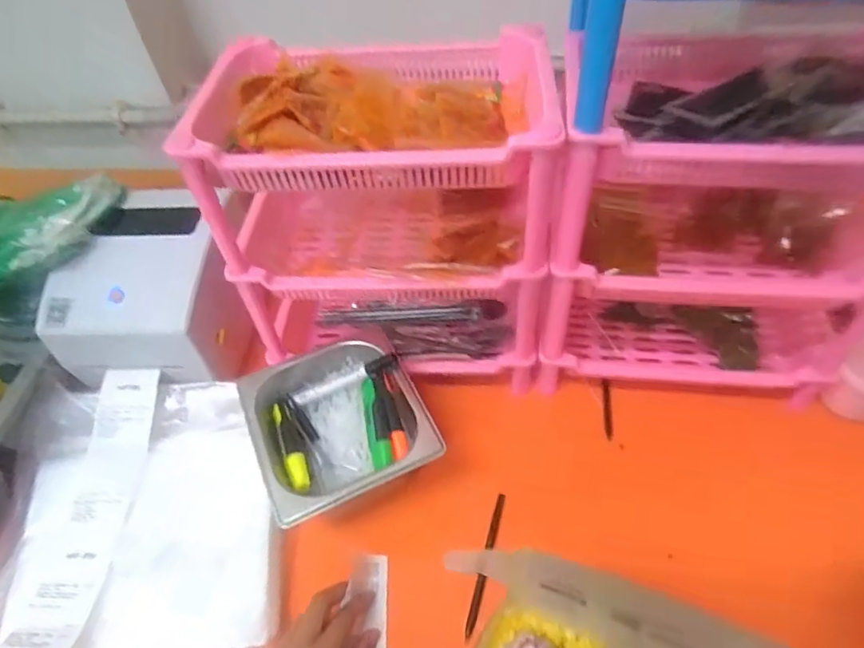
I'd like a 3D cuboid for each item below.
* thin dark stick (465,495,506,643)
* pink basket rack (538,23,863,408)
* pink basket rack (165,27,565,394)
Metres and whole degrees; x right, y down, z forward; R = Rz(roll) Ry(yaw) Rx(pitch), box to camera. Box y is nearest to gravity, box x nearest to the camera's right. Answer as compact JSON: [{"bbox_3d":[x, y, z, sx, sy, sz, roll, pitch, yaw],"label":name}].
[{"bbox_3d":[0.052,0.232,0.547,0.010,0.011,0.138,11,52,14],"label":"thin dark stick"},{"bbox_3d":[0.281,-0.116,0.591,0.327,0.334,0.268,5,51,9],"label":"pink basket rack"},{"bbox_3d":[-0.042,-0.095,0.598,0.305,0.330,0.202,2,51,6],"label":"pink basket rack"}]

